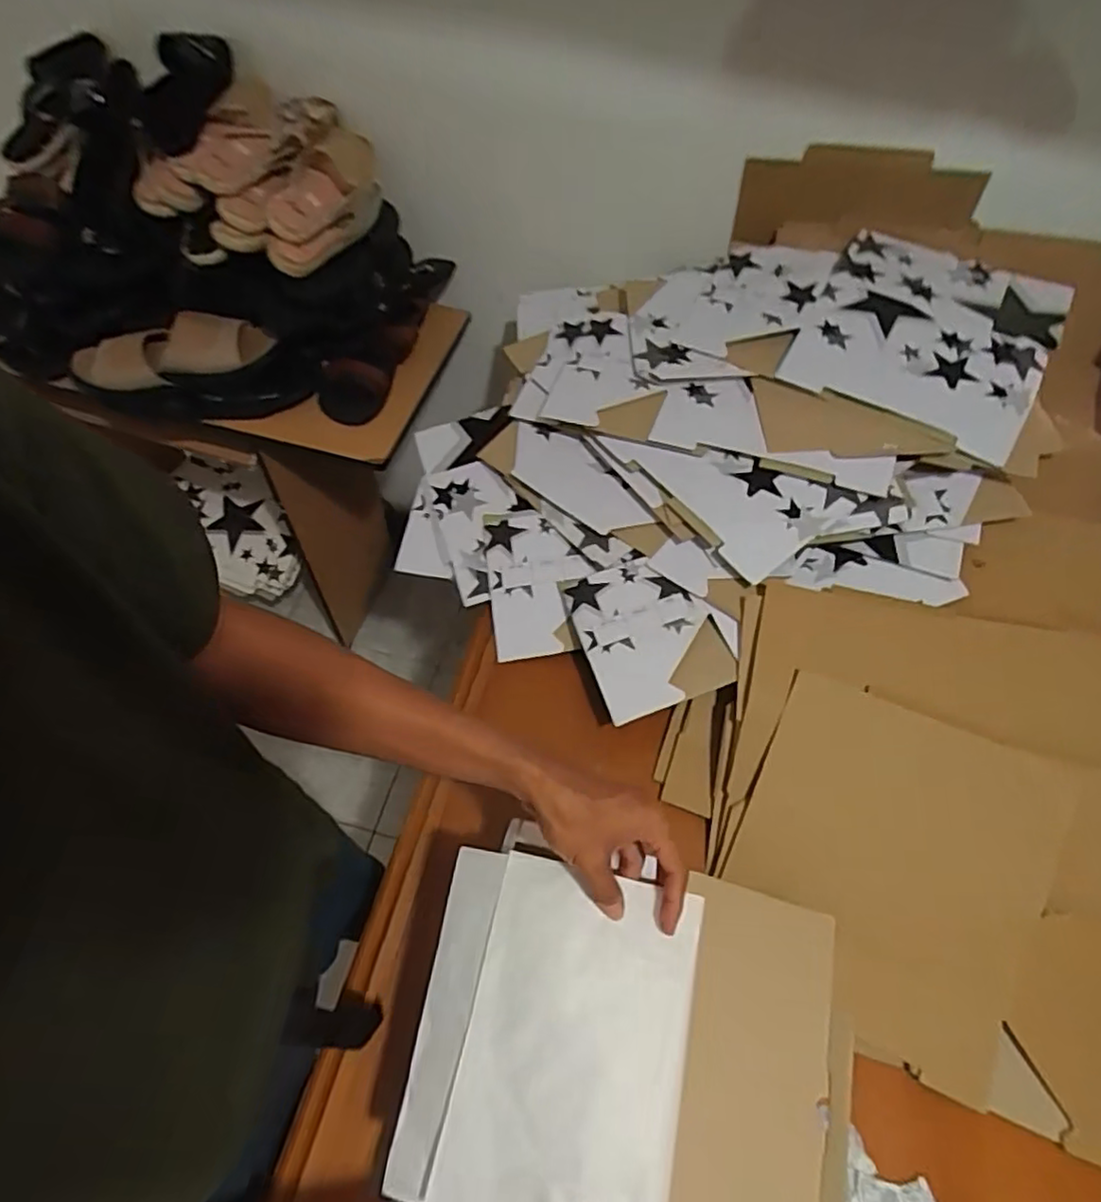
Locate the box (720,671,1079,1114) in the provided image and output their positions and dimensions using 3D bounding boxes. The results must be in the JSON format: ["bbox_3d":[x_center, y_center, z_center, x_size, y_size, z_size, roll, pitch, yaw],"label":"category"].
[{"bbox_3d":[0.320,0.253,0.622,0.268,0.022,0.296,22,83,11],"label":"box"}]

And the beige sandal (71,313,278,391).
[{"bbox_3d":[-0.553,-0.370,0.990,0.265,0.067,0.107,-7,59,-8],"label":"beige sandal"}]

